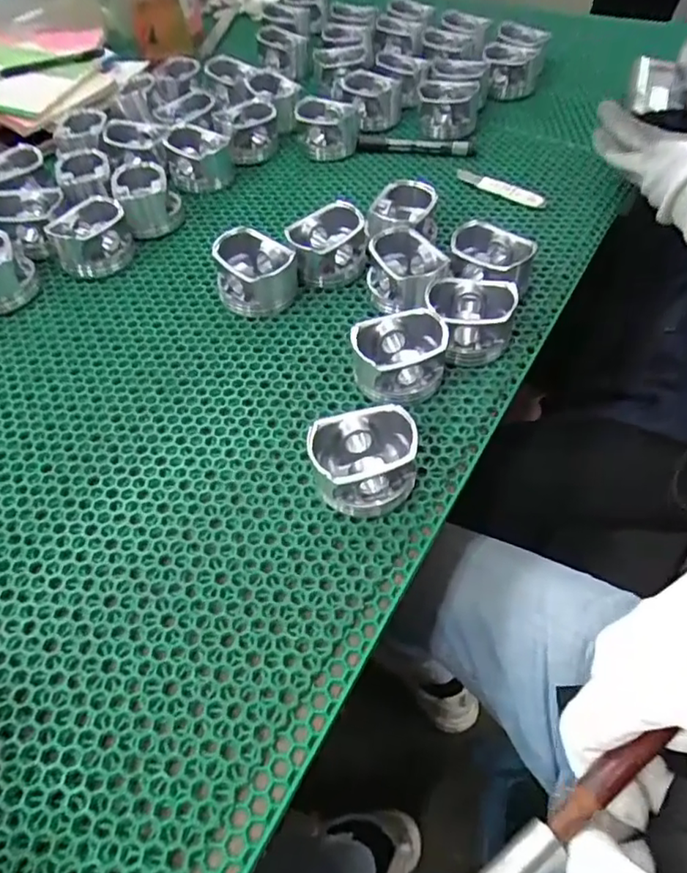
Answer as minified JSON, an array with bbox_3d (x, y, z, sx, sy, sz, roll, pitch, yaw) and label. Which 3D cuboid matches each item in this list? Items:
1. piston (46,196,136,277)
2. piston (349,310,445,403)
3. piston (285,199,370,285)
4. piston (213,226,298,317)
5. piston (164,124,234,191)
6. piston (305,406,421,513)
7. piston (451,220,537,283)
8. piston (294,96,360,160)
[{"bbox_3d":[-0.257,-0.204,0.589,0.072,0.048,0.072,-25,57,-15],"label":"piston"},{"bbox_3d":[0.046,-0.064,0.471,0.071,0.049,0.061,-6,54,-3],"label":"piston"},{"bbox_3d":[-0.014,-0.185,0.562,0.072,0.051,0.072,-17,56,-10],"label":"piston"},{"bbox_3d":[-0.083,-0.156,0.543,0.073,0.053,0.073,-8,55,-4],"label":"piston"},{"bbox_3d":[-0.169,-0.327,0.669,0.071,0.056,0.071,-21,56,-13],"label":"piston"},{"bbox_3d":[0.015,0.018,0.415,0.078,0.046,0.069,-4,54,-1],"label":"piston"},{"bbox_3d":[0.138,-0.162,0.544,0.074,0.049,0.074,-1,54,1],"label":"piston"},{"bbox_3d":[-0.020,-0.384,0.706,0.073,0.054,0.073,-2,54,1],"label":"piston"}]

